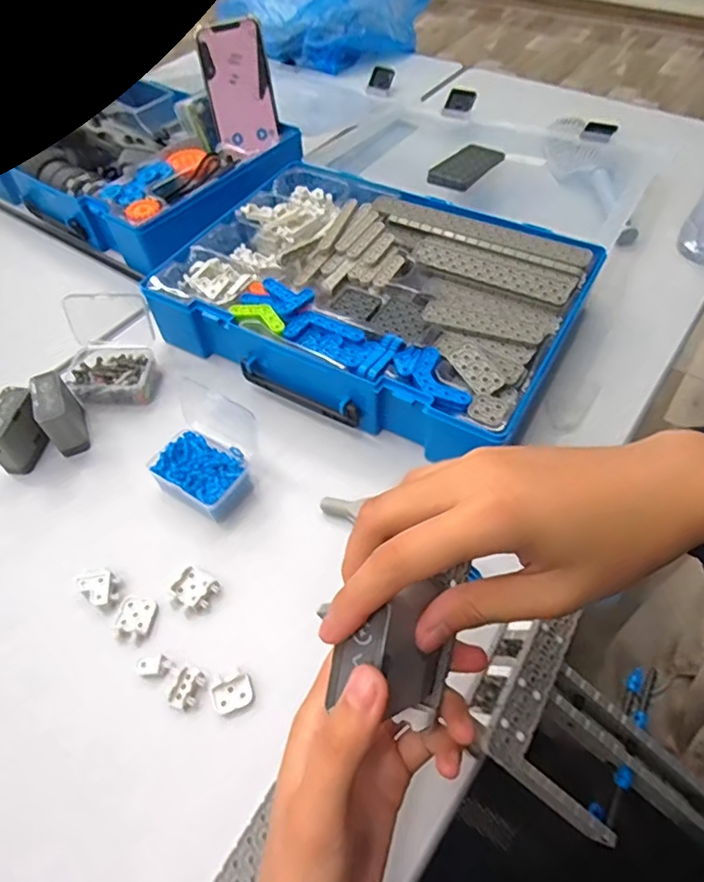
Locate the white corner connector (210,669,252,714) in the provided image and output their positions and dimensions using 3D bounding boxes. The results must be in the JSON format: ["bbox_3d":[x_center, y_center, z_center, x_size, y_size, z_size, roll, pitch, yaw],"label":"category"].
[{"bbox_3d":[-0.080,0.164,0.368,0.026,0.006,0.024,-22,56,-12],"label":"white corner connector"}]

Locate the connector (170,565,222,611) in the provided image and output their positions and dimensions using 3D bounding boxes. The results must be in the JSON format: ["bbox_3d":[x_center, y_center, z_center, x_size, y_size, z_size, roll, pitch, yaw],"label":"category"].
[{"bbox_3d":[-0.115,0.109,0.409,0.031,0.007,0.030,23,59,18],"label":"connector"}]

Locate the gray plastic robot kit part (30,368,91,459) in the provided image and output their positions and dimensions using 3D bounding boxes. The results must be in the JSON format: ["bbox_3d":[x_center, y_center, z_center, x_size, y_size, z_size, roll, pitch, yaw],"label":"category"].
[{"bbox_3d":[-0.251,-0.023,0.486,0.024,0.059,0.060,-21,56,-11],"label":"gray plastic robot kit part"}]

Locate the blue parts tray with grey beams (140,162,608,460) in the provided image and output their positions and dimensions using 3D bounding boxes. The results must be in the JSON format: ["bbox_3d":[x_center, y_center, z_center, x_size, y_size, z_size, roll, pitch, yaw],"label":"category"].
[{"bbox_3d":[0.016,-0.145,0.547,0.377,0.062,0.272,25,60,19],"label":"blue parts tray with grey beams"}]

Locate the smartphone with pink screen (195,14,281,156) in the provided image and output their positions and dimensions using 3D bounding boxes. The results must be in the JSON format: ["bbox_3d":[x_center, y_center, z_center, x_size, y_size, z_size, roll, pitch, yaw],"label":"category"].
[{"bbox_3d":[-0.137,-0.429,0.682,0.078,0.139,0.011,-10,21,8],"label":"smartphone with pink screen"}]

